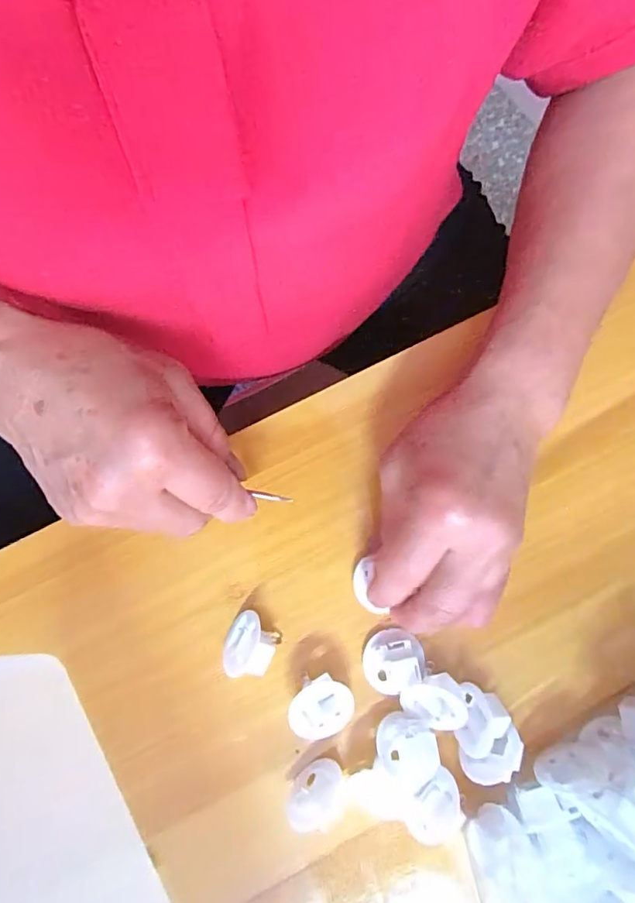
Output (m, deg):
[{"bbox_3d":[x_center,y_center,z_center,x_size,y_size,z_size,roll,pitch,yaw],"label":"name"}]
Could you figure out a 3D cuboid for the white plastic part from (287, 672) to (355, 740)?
[{"bbox_3d":[0.002,0.134,0.268,0.030,0.013,0.030,0,80,0],"label":"white plastic part"}]

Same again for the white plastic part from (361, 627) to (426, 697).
[{"bbox_3d":[0.039,0.110,0.269,0.032,0.017,0.028,-35,81,-6],"label":"white plastic part"}]

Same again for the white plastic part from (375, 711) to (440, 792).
[{"bbox_3d":[0.044,0.149,0.257,0.029,0.019,0.029,0,80,0],"label":"white plastic part"}]

